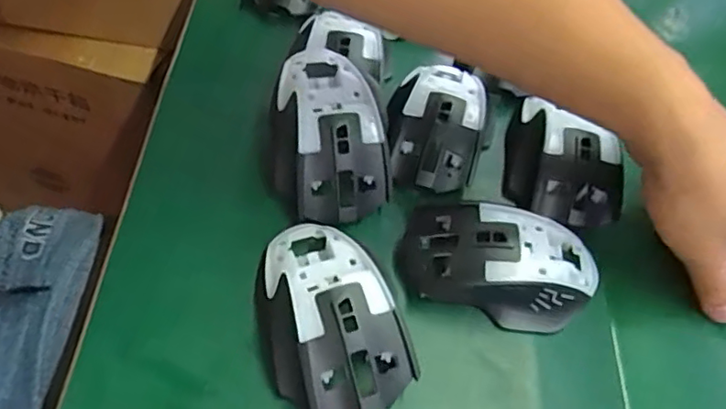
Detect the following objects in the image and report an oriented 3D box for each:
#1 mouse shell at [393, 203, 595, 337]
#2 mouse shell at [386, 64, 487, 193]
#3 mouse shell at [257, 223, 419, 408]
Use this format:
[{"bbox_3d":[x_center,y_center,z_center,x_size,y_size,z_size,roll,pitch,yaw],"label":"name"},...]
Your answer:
[{"bbox_3d":[0.082,0.035,0.344,0.120,0.038,0.067,12,55,1],"label":"mouse shell"},{"bbox_3d":[0.049,-0.057,0.397,0.061,0.030,0.096,17,56,0],"label":"mouse shell"},{"bbox_3d":[-0.019,0.058,0.319,0.073,0.038,0.118,-12,58,-15],"label":"mouse shell"}]

